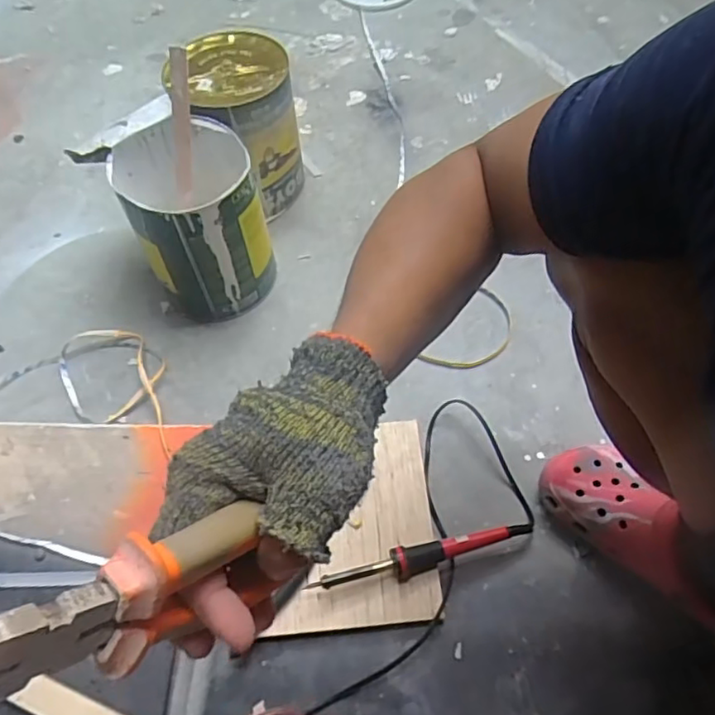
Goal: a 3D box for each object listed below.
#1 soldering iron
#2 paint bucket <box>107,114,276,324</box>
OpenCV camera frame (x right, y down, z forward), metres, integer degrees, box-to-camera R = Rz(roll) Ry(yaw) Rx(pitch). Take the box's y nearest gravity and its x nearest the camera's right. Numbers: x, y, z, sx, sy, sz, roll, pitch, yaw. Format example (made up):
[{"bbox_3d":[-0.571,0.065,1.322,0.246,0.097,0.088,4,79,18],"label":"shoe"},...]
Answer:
[{"bbox_3d":[0.067,0.207,0.626,0.231,0.047,0.026,-17,59,-7],"label":"soldering iron"},{"bbox_3d":[-0.200,-0.171,0.786,0.149,0.203,0.164,-24,61,-11],"label":"paint bucket"}]

